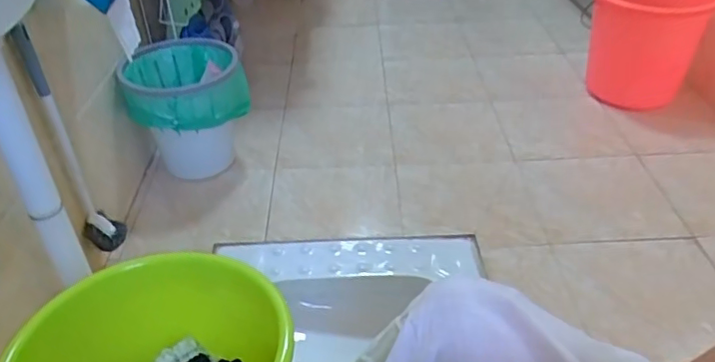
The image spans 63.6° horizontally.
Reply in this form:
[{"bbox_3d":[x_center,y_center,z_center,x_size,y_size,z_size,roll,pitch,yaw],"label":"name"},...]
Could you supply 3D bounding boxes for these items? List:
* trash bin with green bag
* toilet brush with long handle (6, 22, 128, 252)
[{"bbox_3d":[-0.387,-0.147,1.340,0.256,0.281,0.230,-16,38,-19],"label":"trash bin with green bag"},{"bbox_3d":[-0.494,-0.056,1.008,0.067,0.435,0.049,-16,38,-19],"label":"toilet brush with long handle"}]

